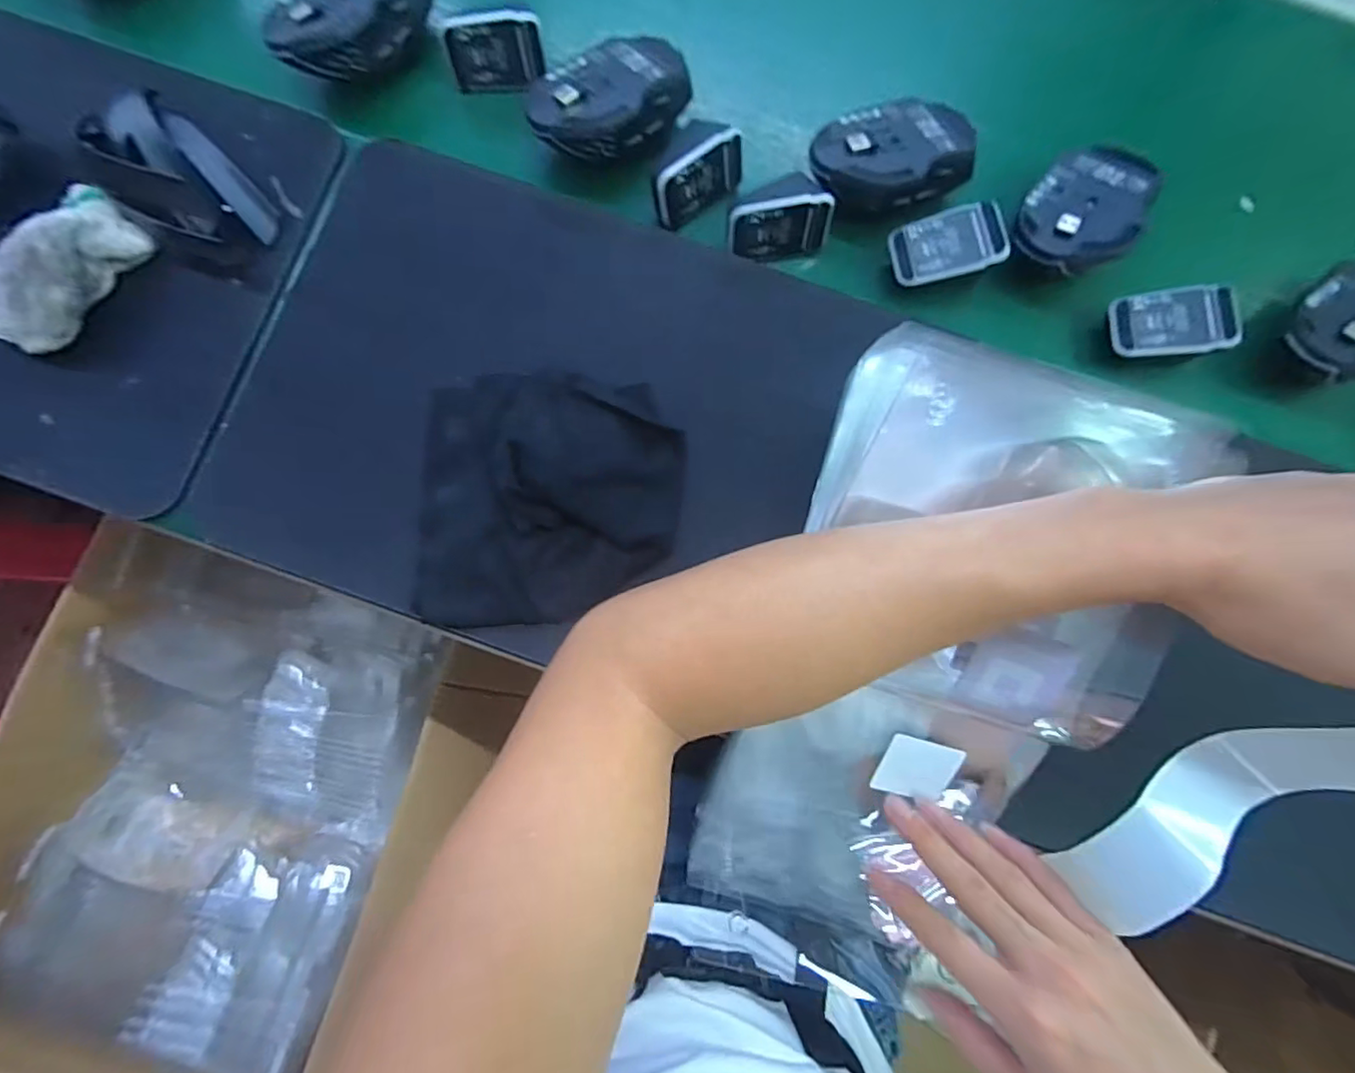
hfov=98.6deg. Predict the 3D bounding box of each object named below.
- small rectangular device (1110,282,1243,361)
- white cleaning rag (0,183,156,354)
[{"bbox_3d":[0.330,-0.142,0.387,0.068,0.009,0.047,-2,85,22],"label":"small rectangular device"},{"bbox_3d":[-0.390,-0.171,0.370,0.058,0.044,0.114,24,80,0],"label":"white cleaning rag"}]

